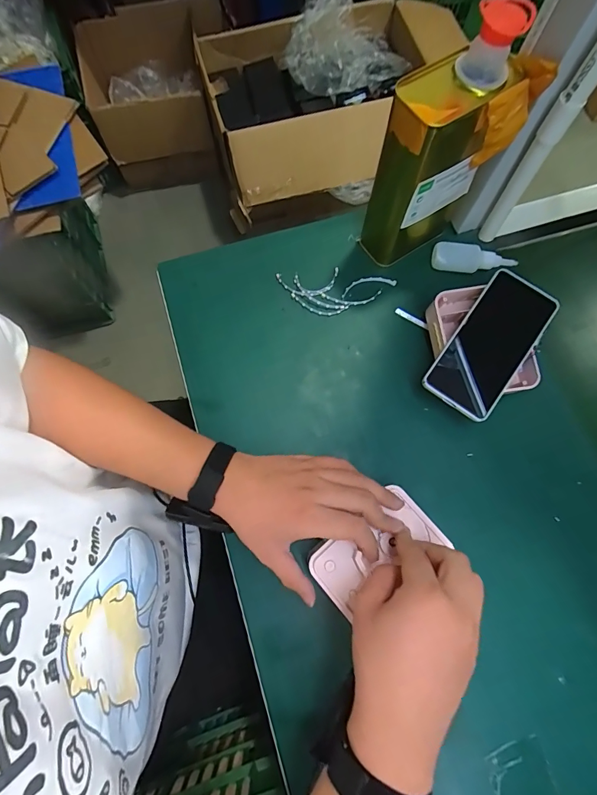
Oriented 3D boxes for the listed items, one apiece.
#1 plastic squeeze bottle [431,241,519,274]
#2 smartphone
[{"bbox_3d":[0.230,-0.182,0.508,0.106,0.022,0.029,7,74,1],"label":"plastic squeeze bottle"},{"bbox_3d":[0.215,-0.061,0.427,0.079,0.014,0.168,36,84,10],"label":"smartphone"}]

